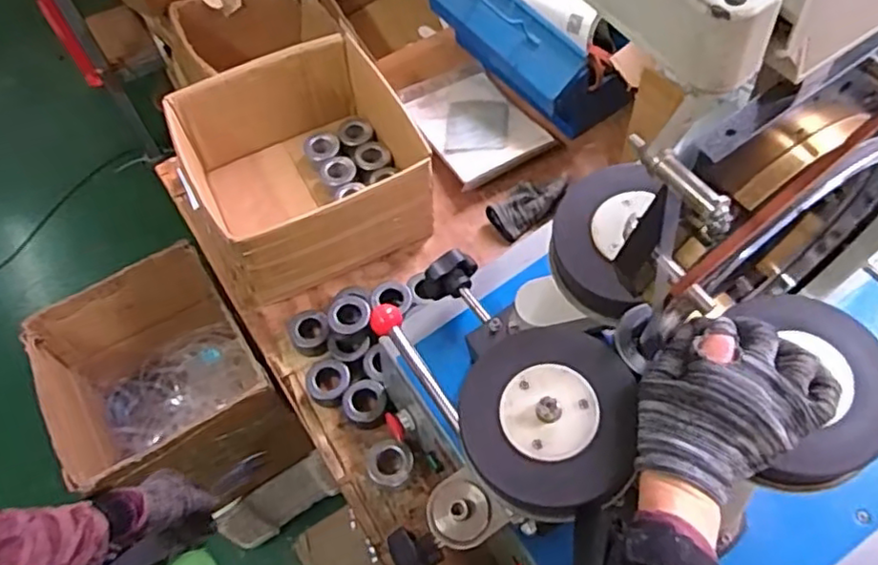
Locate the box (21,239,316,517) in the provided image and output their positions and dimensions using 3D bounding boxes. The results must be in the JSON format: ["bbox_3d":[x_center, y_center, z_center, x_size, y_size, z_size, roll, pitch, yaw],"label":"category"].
[{"bbox_3d":[-0.443,0.196,1.109,0.285,0.323,0.325,-30,62,-15],"label":"box"}]

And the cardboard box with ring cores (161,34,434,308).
[{"bbox_3d":[-0.218,-0.174,1.039,0.314,0.182,0.336,-24,60,-12],"label":"cardboard box with ring cores"}]

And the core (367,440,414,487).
[{"bbox_3d":[-0.064,0.238,0.860,0.058,0.034,0.063,-1,58,2],"label":"core"}]

